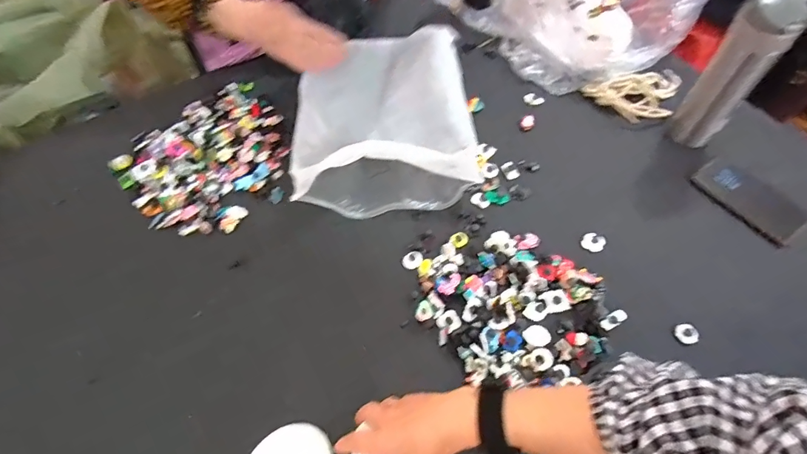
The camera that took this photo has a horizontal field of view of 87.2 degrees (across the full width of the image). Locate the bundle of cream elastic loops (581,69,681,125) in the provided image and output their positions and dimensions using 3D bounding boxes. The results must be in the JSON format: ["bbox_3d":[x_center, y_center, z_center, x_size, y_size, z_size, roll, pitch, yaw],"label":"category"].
[{"bbox_3d":[0.404,-0.226,0.734,0.165,0.021,0.099,-6,61,-1],"label":"bundle of cream elastic loops"}]

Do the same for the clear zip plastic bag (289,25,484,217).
[{"bbox_3d":[-0.033,-0.176,0.689,0.276,0.090,0.302,-4,61,1],"label":"clear zip plastic bag"}]

